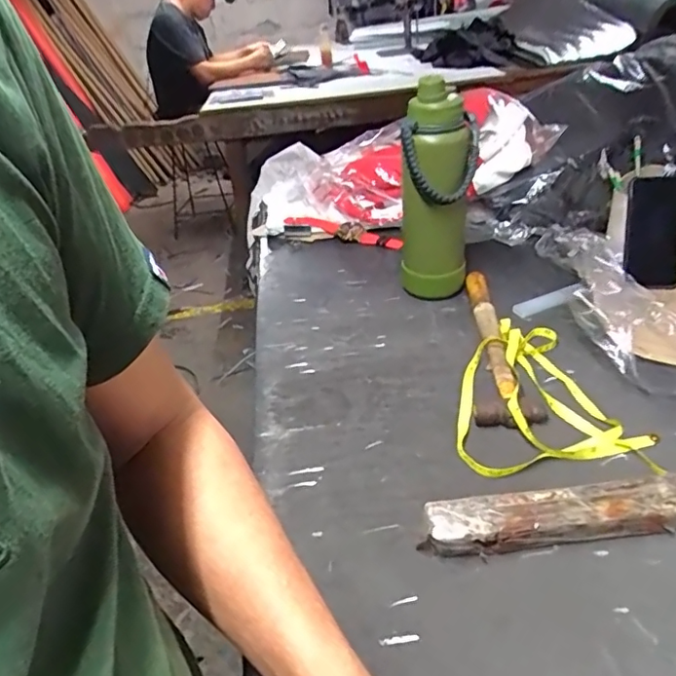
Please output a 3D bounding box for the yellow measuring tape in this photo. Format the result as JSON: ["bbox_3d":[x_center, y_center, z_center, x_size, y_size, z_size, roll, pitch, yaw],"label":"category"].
[{"bbox_3d":[0.228,0.057,0.624,0.188,0.026,0.233,0,34,9],"label":"yellow measuring tape"}]

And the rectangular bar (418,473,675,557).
[{"bbox_3d":[0.208,0.153,0.482,0.262,0.034,0.040,-6,34,0],"label":"rectangular bar"}]

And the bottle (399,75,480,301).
[{"bbox_3d":[0.136,-0.186,0.761,0.099,0.285,0.088,3,35,12],"label":"bottle"}]

